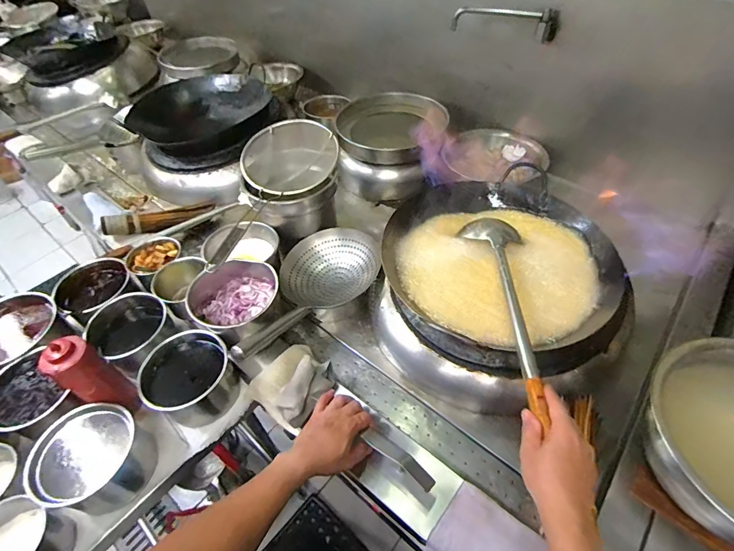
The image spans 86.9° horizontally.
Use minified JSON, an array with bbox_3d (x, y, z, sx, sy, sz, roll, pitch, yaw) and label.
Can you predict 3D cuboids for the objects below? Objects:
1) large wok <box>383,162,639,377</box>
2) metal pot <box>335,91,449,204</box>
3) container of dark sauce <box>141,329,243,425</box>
[{"bbox_3d":[0.266,-0.015,0.780,0.422,0.125,0.432,-2,48,2],"label":"large wok"},{"bbox_3d":[0.043,-0.428,1.189,0.292,0.142,0.300,-1,48,3],"label":"metal pot"},{"bbox_3d":[-0.327,0.190,0.725,0.149,0.096,0.143,-2,48,2],"label":"container of dark sauce"}]

